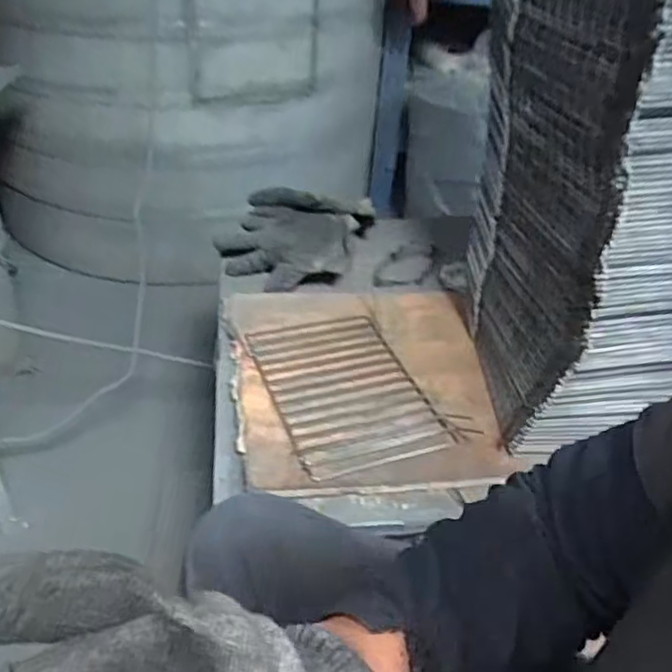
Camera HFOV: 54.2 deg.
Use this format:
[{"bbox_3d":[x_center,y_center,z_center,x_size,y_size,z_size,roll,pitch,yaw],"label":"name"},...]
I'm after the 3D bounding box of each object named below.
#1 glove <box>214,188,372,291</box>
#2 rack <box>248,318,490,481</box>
[{"bbox_3d":[-0.064,-0.160,1.047,0.250,0.099,0.155,3,38,-2],"label":"glove"},{"bbox_3d":[0.013,0.060,0.842,0.197,0.009,0.261,-11,40,-19],"label":"rack"}]

